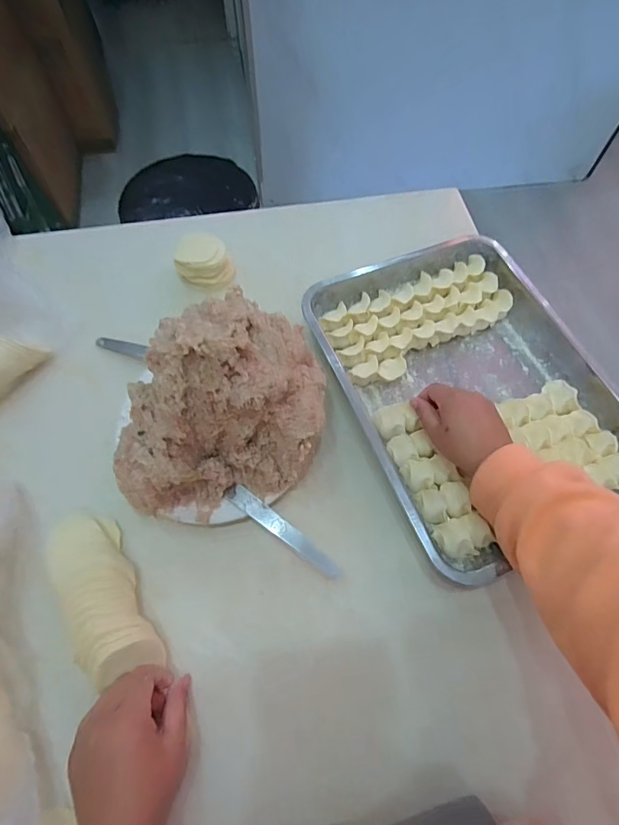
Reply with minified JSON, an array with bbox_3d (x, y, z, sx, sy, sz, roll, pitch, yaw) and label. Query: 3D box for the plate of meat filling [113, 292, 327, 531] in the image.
[{"bbox_3d":[-0.086,-0.005,0.439,0.196,0.160,0.205,1,65,-1],"label":"plate of meat filling"}]

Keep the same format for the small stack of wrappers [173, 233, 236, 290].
[{"bbox_3d":[-0.148,-0.211,0.598,0.075,0.043,0.063,24,66,10],"label":"small stack of wrappers"}]

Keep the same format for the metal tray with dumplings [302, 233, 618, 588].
[{"bbox_3d":[0.190,-0.036,0.523,0.295,0.047,0.382,-20,67,-11],"label":"metal tray with dumplings"}]

